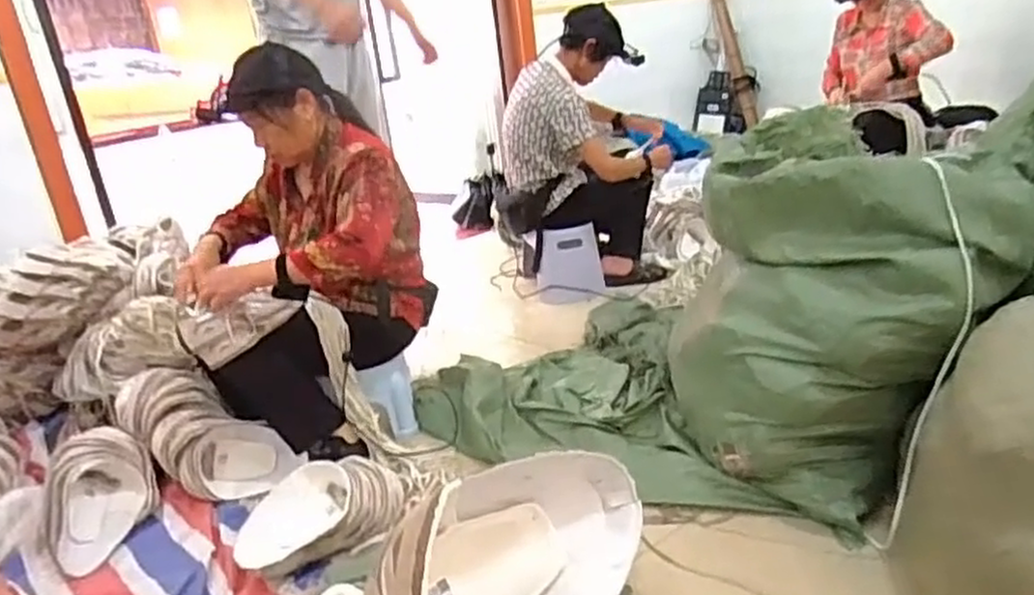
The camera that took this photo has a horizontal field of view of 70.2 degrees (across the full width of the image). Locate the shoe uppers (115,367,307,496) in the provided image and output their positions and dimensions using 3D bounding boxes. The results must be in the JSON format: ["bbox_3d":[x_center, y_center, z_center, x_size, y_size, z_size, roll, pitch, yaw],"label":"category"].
[{"bbox_3d":[-0.721,0.314,1.673,0.443,0.127,0.173,30,29,7],"label":"shoe uppers"}]

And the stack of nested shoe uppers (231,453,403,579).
[{"bbox_3d":[-0.372,0.408,1.406,0.301,0.114,0.158,-10,20,-6],"label":"stack of nested shoe uppers"}]

